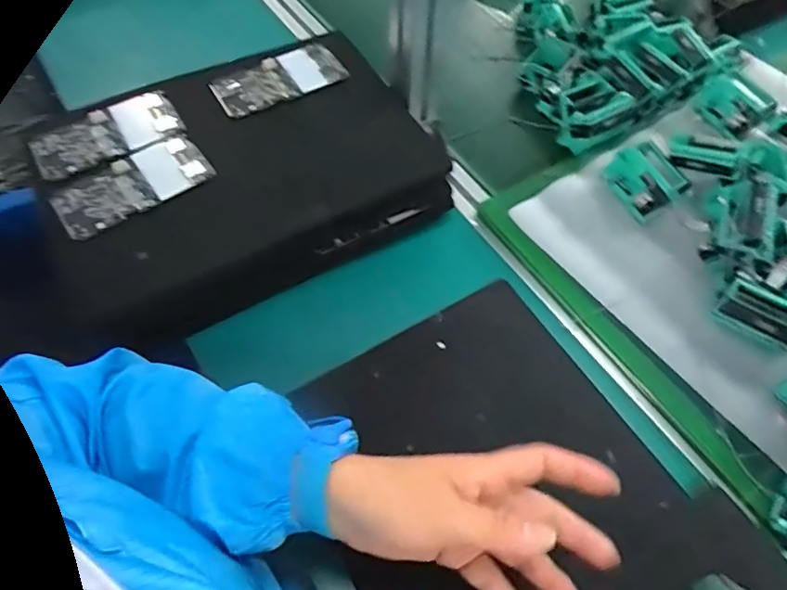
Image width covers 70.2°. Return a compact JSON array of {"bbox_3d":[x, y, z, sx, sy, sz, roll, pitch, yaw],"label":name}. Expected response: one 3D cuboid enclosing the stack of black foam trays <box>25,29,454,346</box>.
[{"bbox_3d":[-0.152,-0.124,0.538,0.373,0.074,0.250,-25,61,-15],"label":"stack of black foam trays"}]

